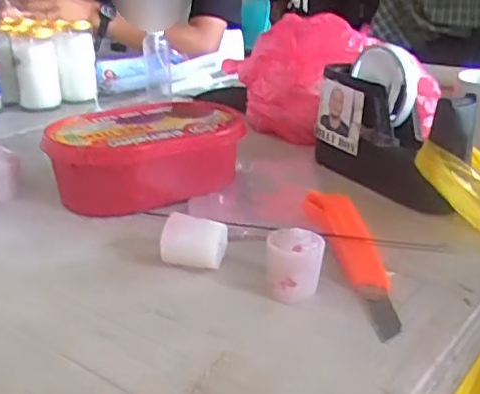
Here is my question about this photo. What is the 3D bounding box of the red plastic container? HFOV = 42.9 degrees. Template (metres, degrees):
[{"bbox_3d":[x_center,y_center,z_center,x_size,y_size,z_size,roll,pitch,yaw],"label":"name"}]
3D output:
[{"bbox_3d":[-0.085,-0.039,0.588,0.177,0.066,0.146,-4,24,-7],"label":"red plastic container"}]

